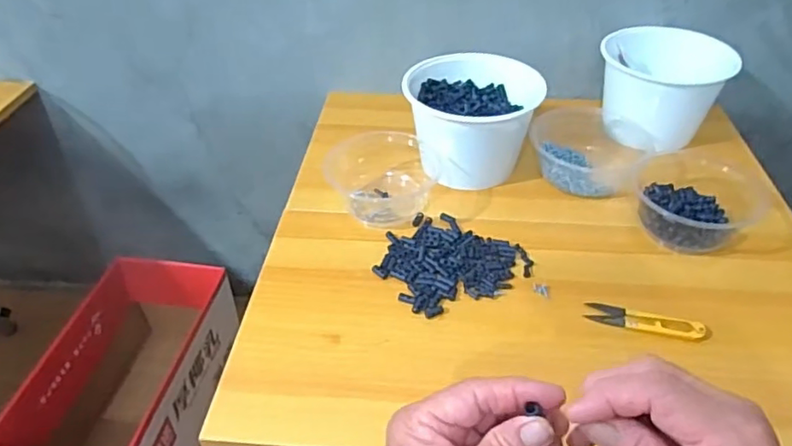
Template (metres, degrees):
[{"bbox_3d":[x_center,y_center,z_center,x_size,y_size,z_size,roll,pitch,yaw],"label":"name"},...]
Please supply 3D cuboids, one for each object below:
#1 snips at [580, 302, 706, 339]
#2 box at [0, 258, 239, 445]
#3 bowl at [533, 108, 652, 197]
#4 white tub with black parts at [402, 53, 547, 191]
[{"bbox_3d":[0.235,0.091,0.546,0.103,0.012,0.026,11,41,13],"label":"snips"},{"bbox_3d":[-0.434,0.281,0.983,0.227,0.226,0.383,5,40,6],"label":"box"},{"bbox_3d":[0.238,-0.088,0.734,0.129,0.057,0.132,0,40,0],"label":"bowl"},{"bbox_3d":[0.094,-0.136,0.728,0.158,0.110,0.159,0,40,0],"label":"white tub with black parts"}]

